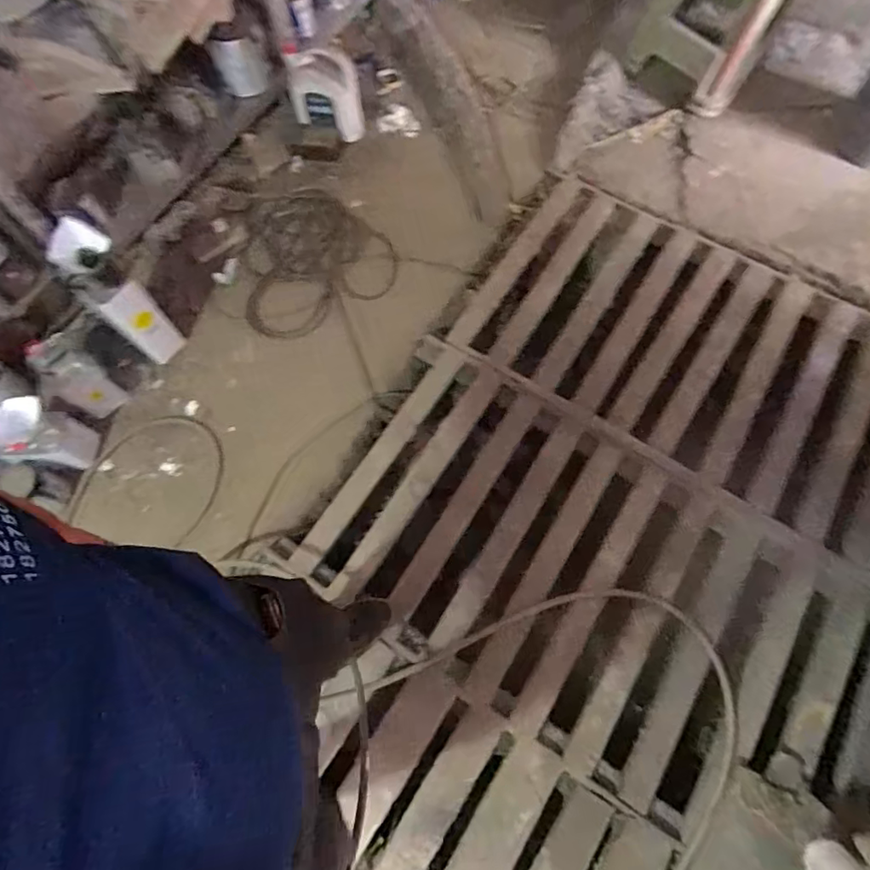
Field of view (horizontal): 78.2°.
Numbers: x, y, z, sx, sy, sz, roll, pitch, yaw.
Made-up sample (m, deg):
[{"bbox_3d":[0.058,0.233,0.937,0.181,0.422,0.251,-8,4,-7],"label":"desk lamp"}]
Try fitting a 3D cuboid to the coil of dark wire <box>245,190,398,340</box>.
[{"bbox_3d":[-0.368,-0.563,1.673,0.475,0.048,0.493,-13,70,-4],"label":"coil of dark wire"}]

